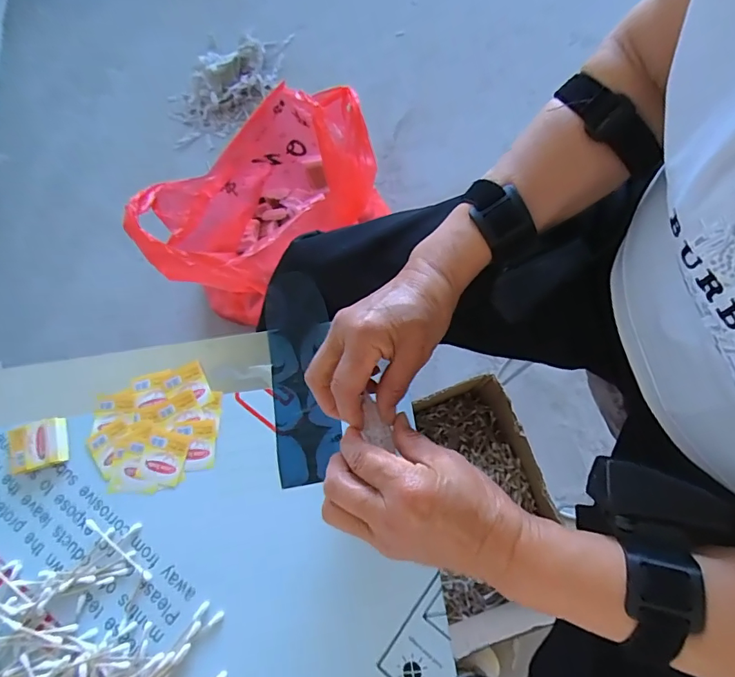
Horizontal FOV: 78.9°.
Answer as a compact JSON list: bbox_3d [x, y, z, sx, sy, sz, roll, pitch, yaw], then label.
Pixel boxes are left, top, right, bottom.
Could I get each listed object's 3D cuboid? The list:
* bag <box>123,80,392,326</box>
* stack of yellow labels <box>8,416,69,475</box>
[{"bbox_3d":[-0.178,-0.230,0.808,0.248,0.288,0.413,36,78,13],"label":"bag"},{"bbox_3d":[-0.297,0.096,0.405,0.048,0.015,0.042,-19,71,-4],"label":"stack of yellow labels"}]

